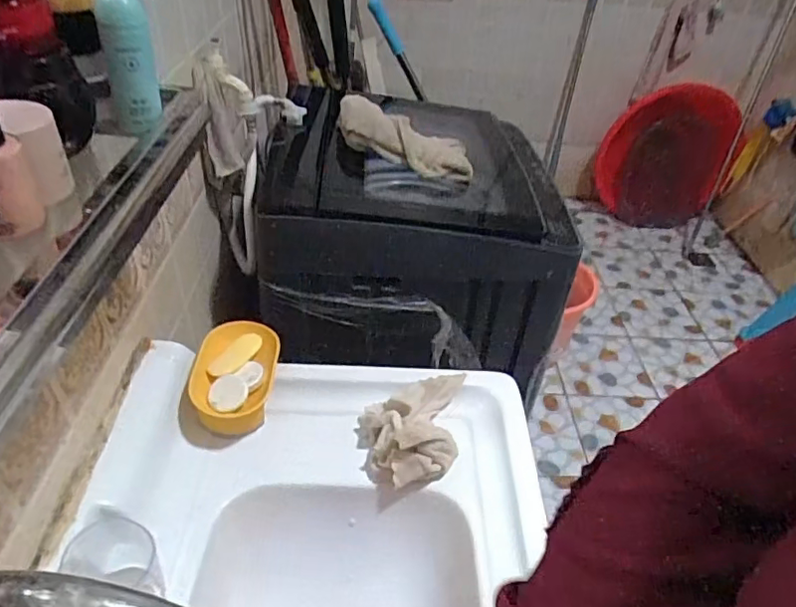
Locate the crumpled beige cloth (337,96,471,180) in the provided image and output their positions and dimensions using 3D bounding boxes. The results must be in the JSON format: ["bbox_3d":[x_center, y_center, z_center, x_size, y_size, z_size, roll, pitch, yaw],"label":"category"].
[{"bbox_3d":[0.008,-0.288,0.985,0.271,0.065,0.119,25,41,2],"label":"crumpled beige cloth"}]

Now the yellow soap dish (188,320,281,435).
[{"bbox_3d":[-0.203,0.092,0.702,0.094,0.057,0.145,2,39,-3],"label":"yellow soap dish"}]

